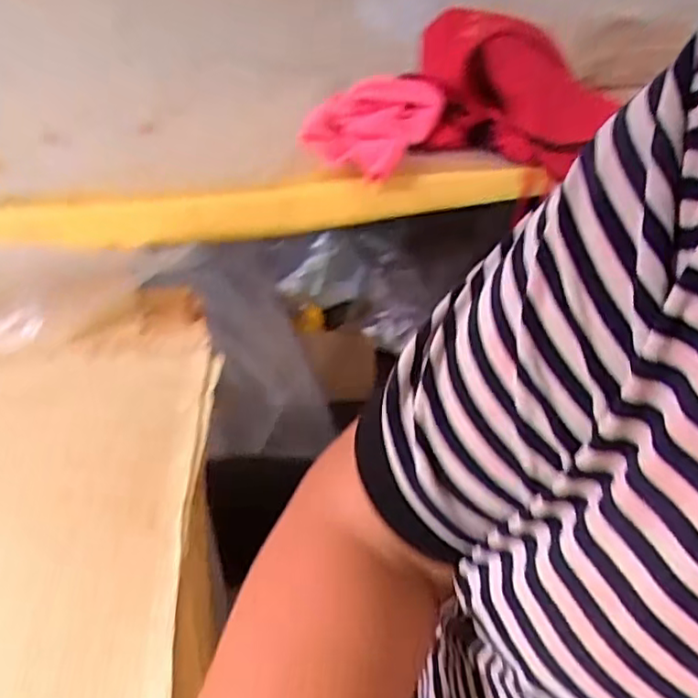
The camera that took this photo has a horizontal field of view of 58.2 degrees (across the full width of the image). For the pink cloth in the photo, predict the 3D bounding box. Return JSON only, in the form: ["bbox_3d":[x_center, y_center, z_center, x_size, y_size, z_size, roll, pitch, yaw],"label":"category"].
[{"bbox_3d":[0.025,-0.300,0.852,0.142,0.103,0.164,26,49,22],"label":"pink cloth"}]

